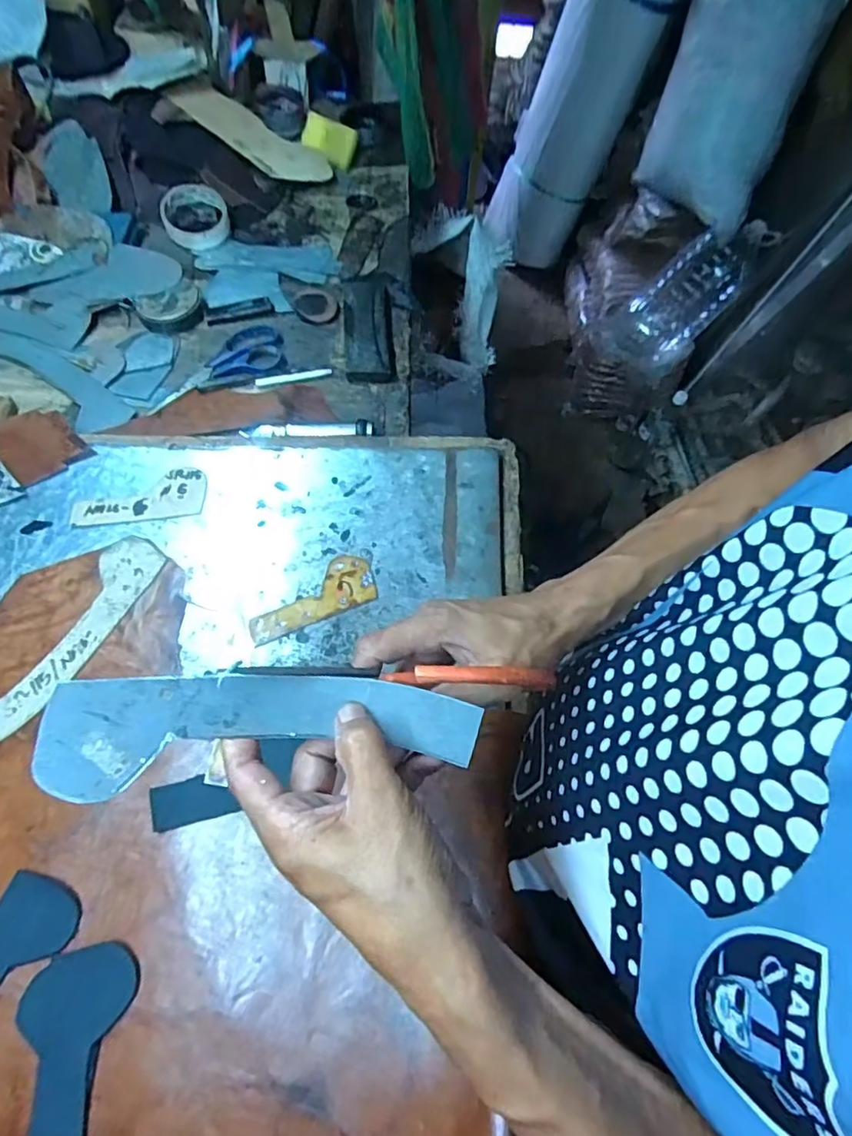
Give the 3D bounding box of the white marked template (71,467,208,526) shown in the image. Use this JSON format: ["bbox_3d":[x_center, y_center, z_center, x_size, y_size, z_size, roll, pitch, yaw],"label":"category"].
[{"bbox_3d":[-0.280,-0.071,0.573,0.123,0.004,0.053,-6,64,-5],"label":"white marked template"}]

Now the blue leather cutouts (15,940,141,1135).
[{"bbox_3d":[-0.241,0.358,0.357,0.065,0.004,0.216,7,63,1],"label":"blue leather cutouts"}]

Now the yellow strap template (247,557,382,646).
[{"bbox_3d":[-0.104,0.026,0.531,0.118,0.004,0.049,-22,69,-9],"label":"yellow strap template"}]

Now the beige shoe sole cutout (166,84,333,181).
[{"bbox_3d":[-0.245,-0.629,0.842,0.225,0.016,0.091,34,66,-4],"label":"beige shoe sole cutout"}]

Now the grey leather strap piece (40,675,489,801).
[{"bbox_3d":[-0.073,0.077,0.284,0.195,0.018,0.053,1,63,-11],"label":"grey leather strap piece"}]

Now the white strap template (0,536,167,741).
[{"bbox_3d":[-0.308,0.060,0.507,0.051,0.004,0.207,24,65,10],"label":"white strap template"}]

